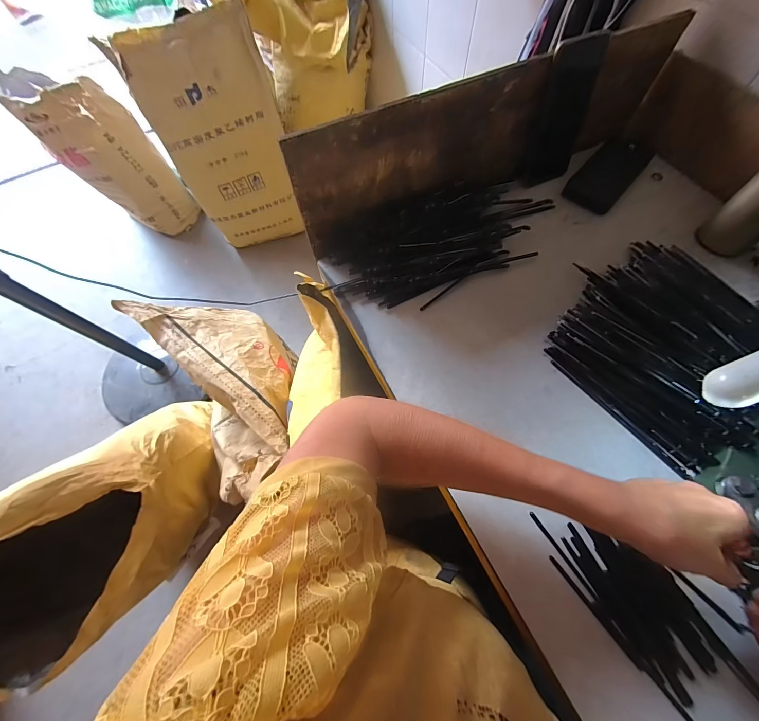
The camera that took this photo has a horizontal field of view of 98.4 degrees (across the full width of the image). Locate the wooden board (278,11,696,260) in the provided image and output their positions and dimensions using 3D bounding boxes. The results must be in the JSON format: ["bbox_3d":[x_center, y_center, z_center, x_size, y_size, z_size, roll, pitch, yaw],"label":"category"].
[{"bbox_3d":[0.157,-0.309,0.445,0.557,0.136,0.029,-26,67,-9],"label":"wooden board"}]

